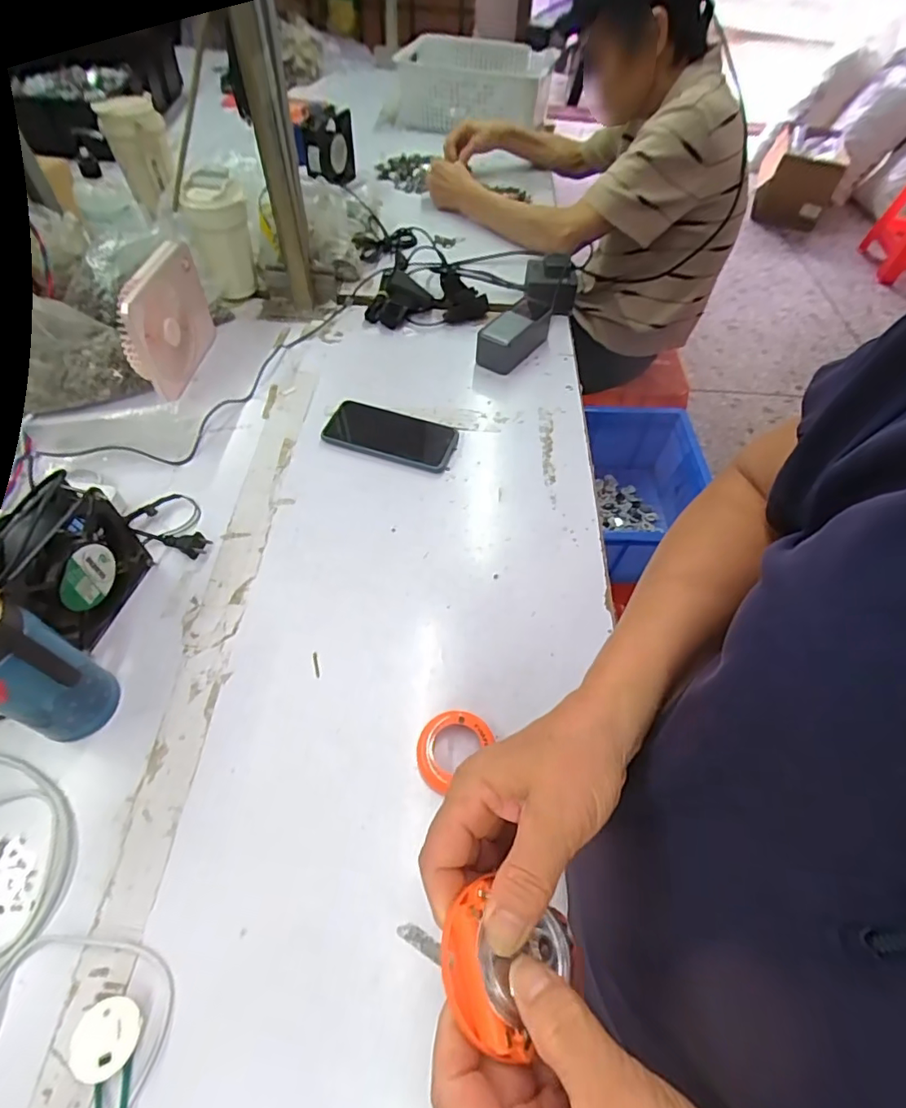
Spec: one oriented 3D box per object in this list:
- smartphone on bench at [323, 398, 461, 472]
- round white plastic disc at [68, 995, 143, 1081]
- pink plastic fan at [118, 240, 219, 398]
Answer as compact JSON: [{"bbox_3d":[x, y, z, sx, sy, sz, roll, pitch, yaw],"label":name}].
[{"bbox_3d":[-0.076,-0.147,0.657,0.162,0.014,0.077,18,57,9],"label":"smartphone on bench"},{"bbox_3d":[-0.219,0.308,0.338,0.038,0.021,0.039,-25,60,-18],"label":"round white plastic disc"},{"bbox_3d":[-0.362,-0.297,0.672,0.032,0.136,0.163,5,56,1],"label":"pink plastic fan"}]

